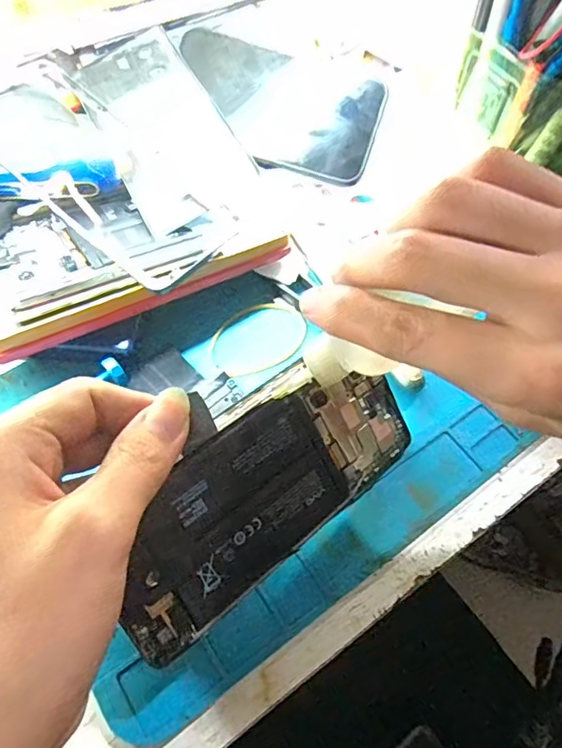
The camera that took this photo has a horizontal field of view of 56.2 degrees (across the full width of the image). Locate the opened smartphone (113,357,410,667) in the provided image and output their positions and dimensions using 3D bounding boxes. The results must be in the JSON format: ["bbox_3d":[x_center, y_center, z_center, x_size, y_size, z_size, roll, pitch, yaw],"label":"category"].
[{"bbox_3d":[-0.003,0.046,0.229,0.153,0.005,0.069,-33,106,-28],"label":"opened smartphone"}]

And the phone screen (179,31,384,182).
[{"bbox_3d":[-0.004,-0.180,0.357,0.137,0.009,0.069,19,98,5],"label":"phone screen"}]

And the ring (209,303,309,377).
[{"bbox_3d":[-0.013,-0.021,0.308,0.060,0.004,0.043,-25,64,-16],"label":"ring"}]

